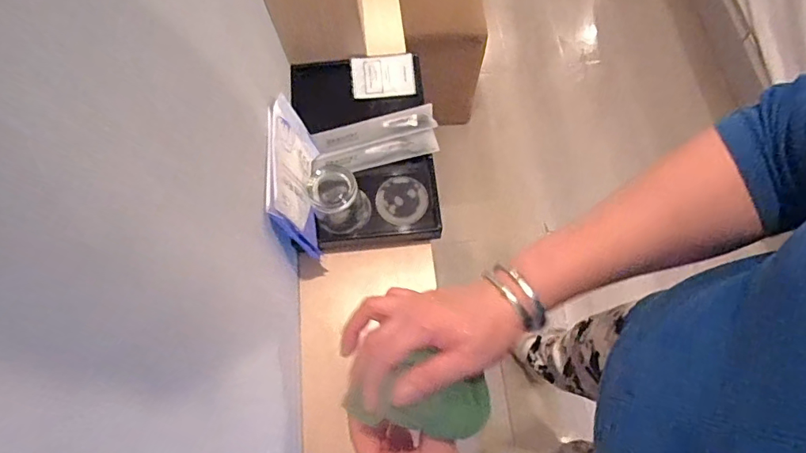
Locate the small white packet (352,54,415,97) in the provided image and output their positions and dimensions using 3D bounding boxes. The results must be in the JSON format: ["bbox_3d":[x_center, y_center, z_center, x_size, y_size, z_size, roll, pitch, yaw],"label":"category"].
[{"bbox_3d":[-0.031,-0.245,0.777,0.101,0.013,0.067,-4,95,5],"label":"small white packet"}]

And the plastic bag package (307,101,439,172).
[{"bbox_3d":[-0.043,-0.132,0.735,0.186,0.025,0.085,-12,70,-2],"label":"plastic bag package"}]

